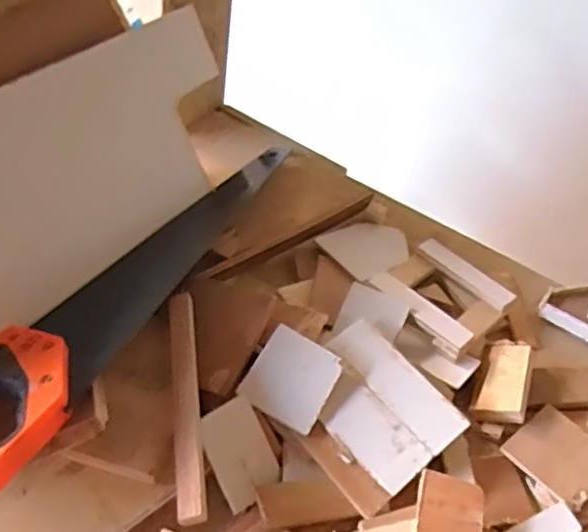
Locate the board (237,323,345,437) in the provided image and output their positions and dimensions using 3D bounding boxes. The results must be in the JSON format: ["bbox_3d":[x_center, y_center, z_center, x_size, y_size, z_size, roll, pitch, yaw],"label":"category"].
[{"bbox_3d":[-0.001,0.094,0.559,0.068,0.006,0.075,26,60,13],"label":"board"}]

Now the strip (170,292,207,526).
[{"bbox_3d":[-0.086,0.104,0.520,0.022,0.016,0.196,-3,48,-9],"label":"strip"}]

